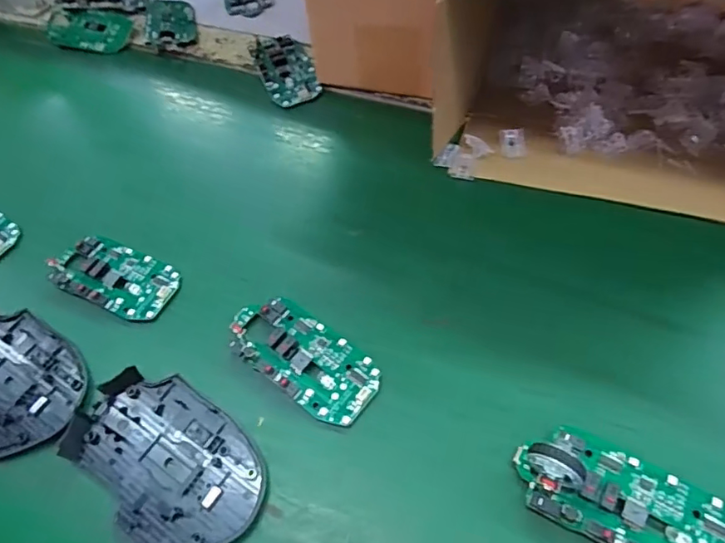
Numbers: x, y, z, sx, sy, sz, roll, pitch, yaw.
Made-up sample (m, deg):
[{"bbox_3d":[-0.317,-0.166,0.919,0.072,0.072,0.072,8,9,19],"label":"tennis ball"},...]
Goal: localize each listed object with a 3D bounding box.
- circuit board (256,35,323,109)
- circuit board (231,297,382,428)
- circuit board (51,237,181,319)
[{"bbox_3d":[-0.066,-0.176,0.463,0.044,0.013,0.087,-15,58,-6],"label":"circuit board"},{"bbox_3d":[-0.036,0.049,0.309,0.097,0.010,0.045,33,65,22],"label":"circuit board"},{"bbox_3d":[-0.167,0.003,0.357,0.089,0.010,0.046,21,61,16],"label":"circuit board"}]

